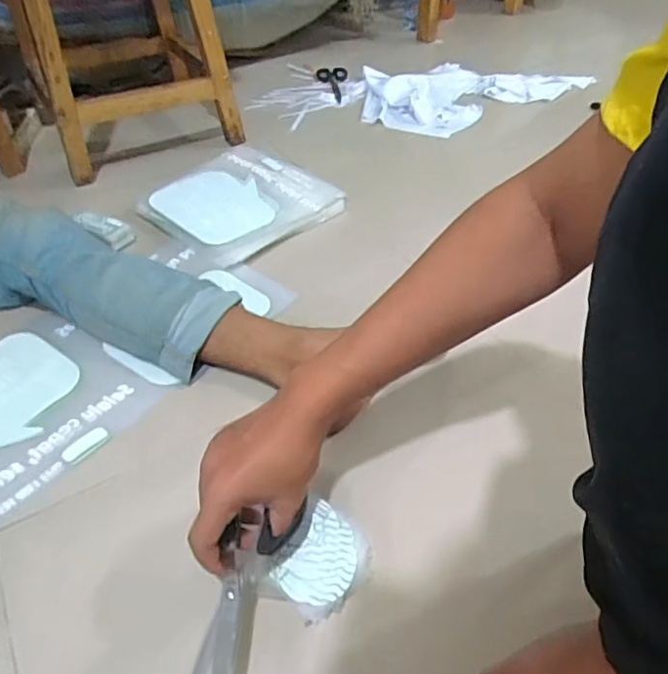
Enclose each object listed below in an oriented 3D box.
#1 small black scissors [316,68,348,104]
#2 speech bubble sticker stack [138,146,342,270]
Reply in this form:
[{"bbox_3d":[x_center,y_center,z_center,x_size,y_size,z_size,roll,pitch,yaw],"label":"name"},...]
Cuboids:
[{"bbox_3d":[-0.005,-0.580,1.297,0.069,0.012,0.192,2,45,0],"label":"small black scissors"},{"bbox_3d":[-0.157,-0.220,0.926,0.257,0.034,0.261,32,52,27],"label":"speech bubble sticker stack"}]

